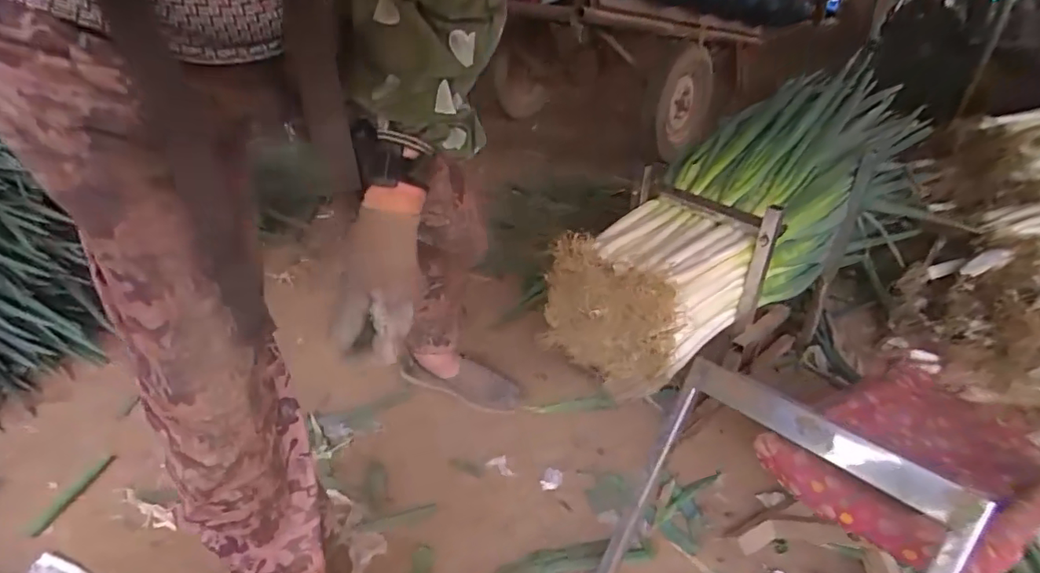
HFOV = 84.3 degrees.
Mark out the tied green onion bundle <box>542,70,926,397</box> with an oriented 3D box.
[{"bbox_3d":[0.463,-0.141,1.176,0.931,0.309,0.309,-34,42,-21],"label":"tied green onion bundle"}]

